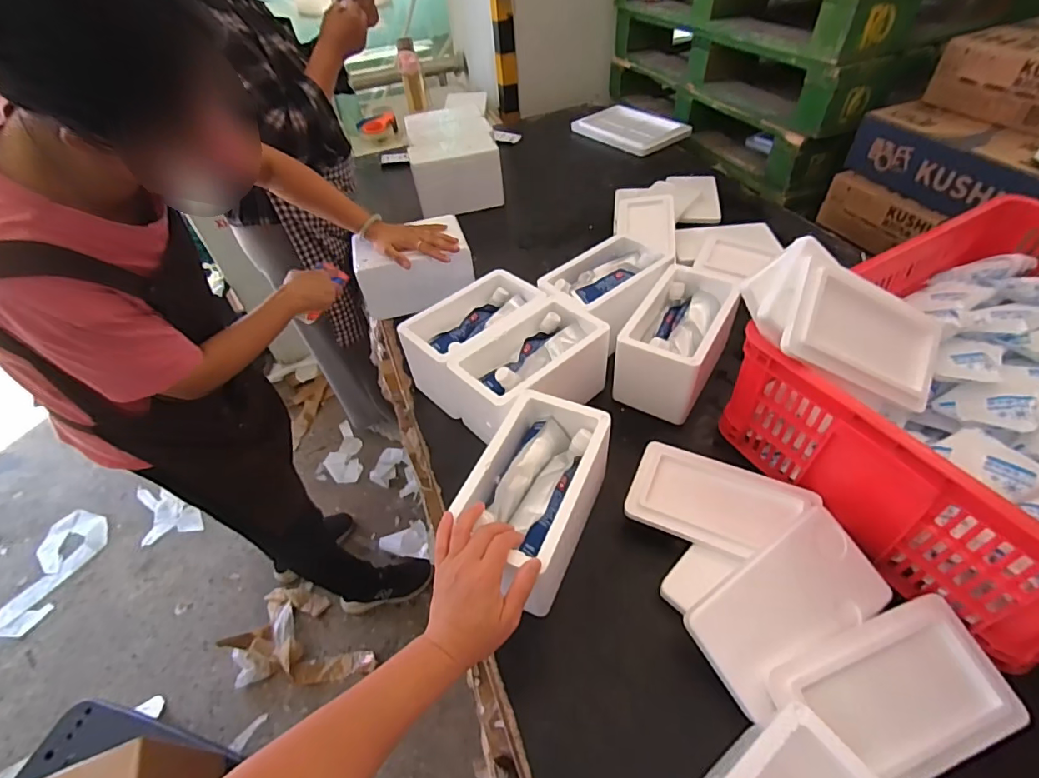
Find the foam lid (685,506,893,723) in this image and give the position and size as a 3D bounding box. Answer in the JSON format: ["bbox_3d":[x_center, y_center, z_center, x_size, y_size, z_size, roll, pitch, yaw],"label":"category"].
[{"bbox_3d":[0.296,0.235,0.520,0.224,0.019,0.116,-30,73,-17],"label":"foam lid"}]

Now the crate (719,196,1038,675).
[{"bbox_3d":[0.636,-0.007,0.619,0.595,0.200,0.418,-26,49,-18],"label":"crate"}]

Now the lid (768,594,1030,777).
[{"bbox_3d":[0.371,0.300,0.471,0.217,0.026,0.122,-18,47,-11],"label":"lid"}]

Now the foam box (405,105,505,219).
[{"bbox_3d":[-0.177,-0.625,1.298,0.218,0.149,0.354,-10,46,-4],"label":"foam box"}]

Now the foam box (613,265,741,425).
[{"bbox_3d":[0.254,-0.074,0.780,0.127,0.134,0.236,23,53,25],"label":"foam box"}]

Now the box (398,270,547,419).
[{"bbox_3d":[-0.072,-0.087,0.816,0.126,0.134,0.226,33,58,31],"label":"box"}]

